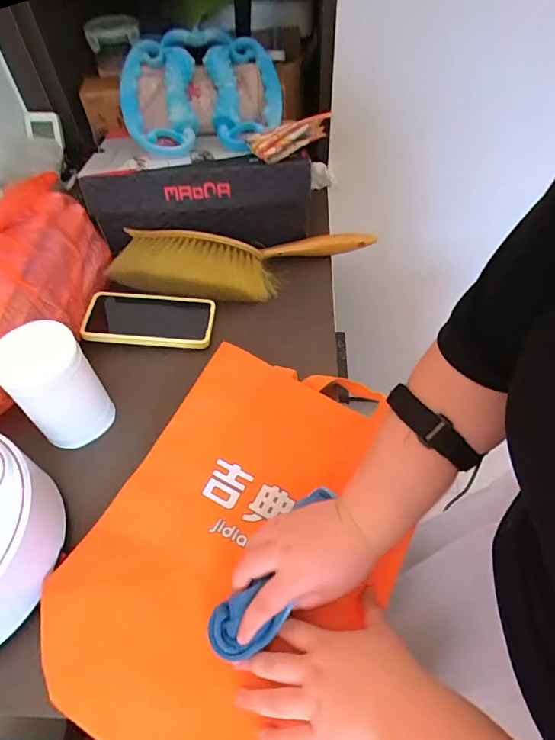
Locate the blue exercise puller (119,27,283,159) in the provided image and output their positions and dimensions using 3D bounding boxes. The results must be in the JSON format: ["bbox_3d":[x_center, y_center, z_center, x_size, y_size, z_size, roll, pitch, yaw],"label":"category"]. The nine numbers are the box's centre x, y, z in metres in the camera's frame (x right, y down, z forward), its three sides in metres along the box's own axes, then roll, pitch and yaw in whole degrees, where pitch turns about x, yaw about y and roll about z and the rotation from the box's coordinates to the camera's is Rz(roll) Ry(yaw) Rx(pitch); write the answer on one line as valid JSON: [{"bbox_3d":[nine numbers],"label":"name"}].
[{"bbox_3d":[-0.112,-0.418,0.666,0.238,0.096,0.200,-12,53,-7],"label":"blue exercise puller"}]

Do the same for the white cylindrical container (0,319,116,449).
[{"bbox_3d":[-0.235,0.018,0.479,0.077,0.126,0.074,-1,53,2],"label":"white cylindrical container"}]

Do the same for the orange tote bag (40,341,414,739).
[{"bbox_3d":[-0.026,0.151,0.420,0.266,0.062,0.366,21,57,17],"label":"orange tote bag"}]

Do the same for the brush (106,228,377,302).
[{"bbox_3d":[-0.041,-0.161,0.647,0.383,0.059,0.107,-6,53,-2],"label":"brush"}]

